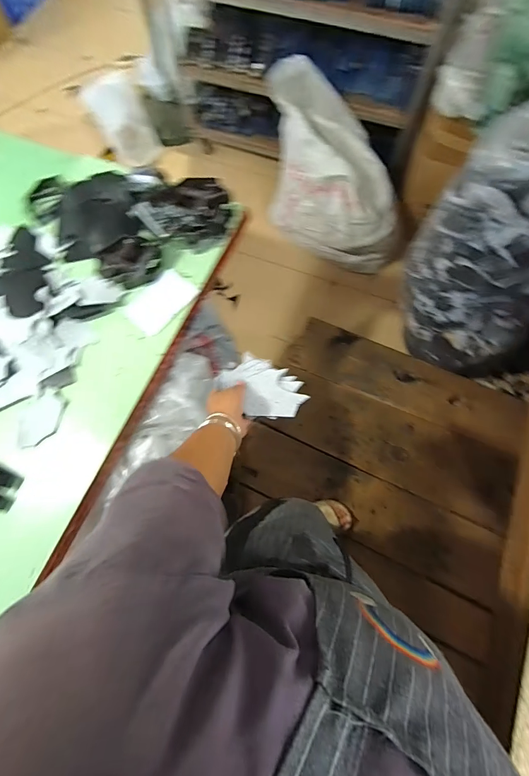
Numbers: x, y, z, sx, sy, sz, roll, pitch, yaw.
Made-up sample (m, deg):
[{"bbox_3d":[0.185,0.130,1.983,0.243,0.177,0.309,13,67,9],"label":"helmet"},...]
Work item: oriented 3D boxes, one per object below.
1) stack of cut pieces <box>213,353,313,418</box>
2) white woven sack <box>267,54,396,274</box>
[{"bbox_3d":[-0.005,-0.001,0.639,0.152,0.010,0.115,30,55,23],"label":"stack of cut pieces"},{"bbox_3d":[0.322,-0.928,1.615,0.712,0.551,0.445,26,77,6],"label":"white woven sack"}]

